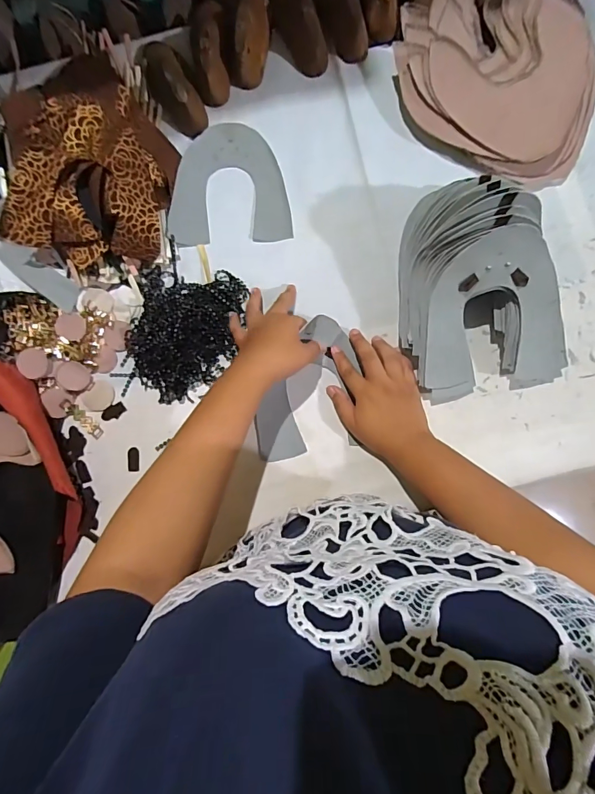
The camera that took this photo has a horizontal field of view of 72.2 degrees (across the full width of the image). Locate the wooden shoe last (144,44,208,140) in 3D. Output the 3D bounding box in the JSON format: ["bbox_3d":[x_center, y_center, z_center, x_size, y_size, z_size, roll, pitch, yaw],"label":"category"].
[{"bbox_3d":[-0.159,-0.397,0.512,0.054,0.052,0.132,-26,82,-1],"label":"wooden shoe last"}]

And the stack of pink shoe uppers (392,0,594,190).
[{"bbox_3d":[0.247,-0.398,0.486,0.269,0.061,0.231,37,86,7],"label":"stack of pink shoe uppers"}]

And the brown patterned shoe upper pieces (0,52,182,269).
[{"bbox_3d":[-0.234,-0.257,0.478,0.166,0.091,0.199,-3,82,3],"label":"brown patterned shoe upper pieces"}]

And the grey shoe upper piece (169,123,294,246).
[{"bbox_3d":[-0.085,-0.274,0.514,0.144,0.017,0.161,-3,82,3],"label":"grey shoe upper piece"}]

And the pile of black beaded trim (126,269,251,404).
[{"bbox_3d":[-0.133,-0.077,0.478,0.136,0.034,0.164,10,83,4],"label":"pile of black beaded trim"}]

